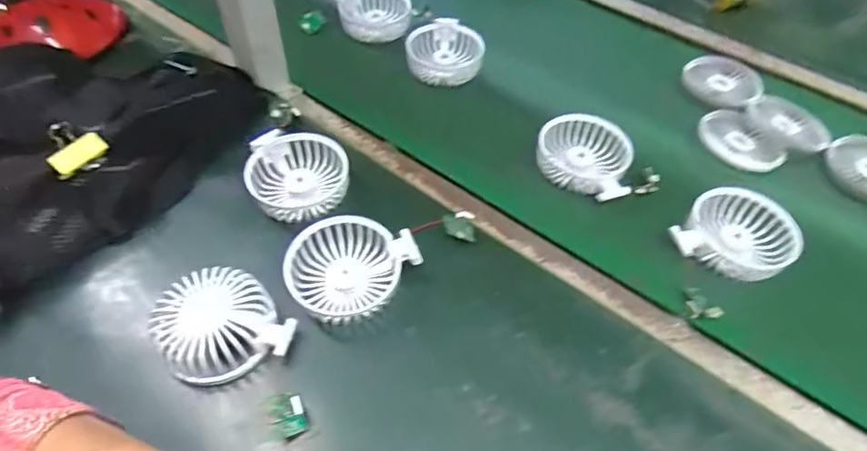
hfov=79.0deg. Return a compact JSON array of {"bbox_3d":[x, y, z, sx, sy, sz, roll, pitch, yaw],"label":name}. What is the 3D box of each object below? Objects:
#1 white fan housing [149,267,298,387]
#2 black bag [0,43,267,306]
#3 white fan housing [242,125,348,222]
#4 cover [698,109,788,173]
[{"bbox_3d":[-0.162,0.074,0.395,0.083,0.033,0.087,-35,62,-25],"label":"white fan housing"},{"bbox_3d":[-0.383,-0.091,0.485,0.299,0.071,0.361,33,58,20],"label":"black bag"},{"bbox_3d":[-0.126,-0.045,0.489,0.089,0.035,0.082,1,53,-2],"label":"white fan housing"},{"bbox_3d":[0.330,-0.091,0.565,0.068,0.014,0.083,-21,57,-18],"label":"cover"}]

